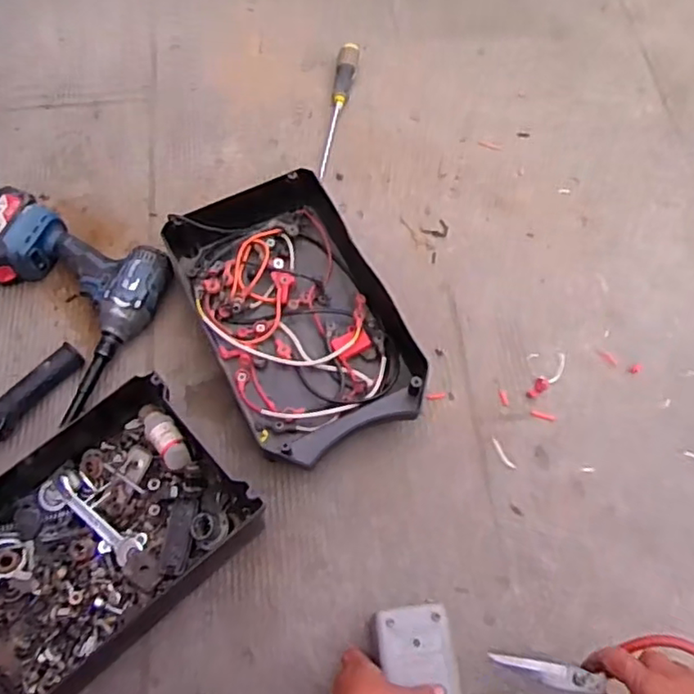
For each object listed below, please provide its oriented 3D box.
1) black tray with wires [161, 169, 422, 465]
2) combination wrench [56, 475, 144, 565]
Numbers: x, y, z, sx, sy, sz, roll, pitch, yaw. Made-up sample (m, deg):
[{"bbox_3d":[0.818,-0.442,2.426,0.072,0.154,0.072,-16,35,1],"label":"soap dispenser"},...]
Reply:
[{"bbox_3d":[-0.068,-0.037,0.781,0.220,0.067,0.361,-24,68,-11],"label":"black tray with wires"},{"bbox_3d":[-0.276,0.187,0.701,0.120,0.011,0.025,40,70,16],"label":"combination wrench"}]

